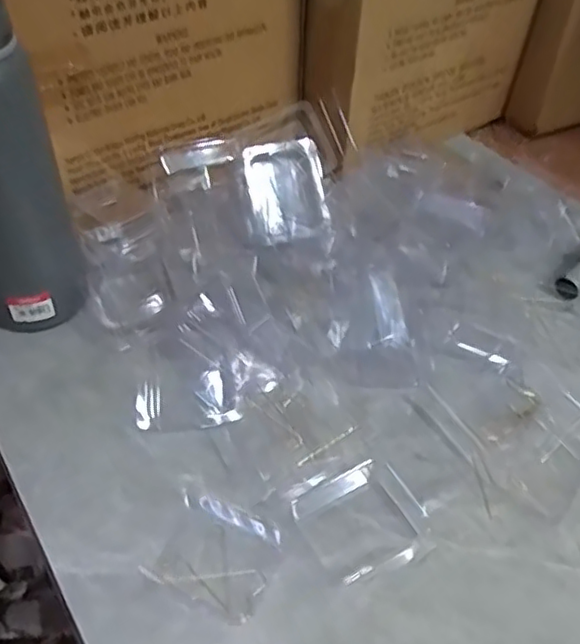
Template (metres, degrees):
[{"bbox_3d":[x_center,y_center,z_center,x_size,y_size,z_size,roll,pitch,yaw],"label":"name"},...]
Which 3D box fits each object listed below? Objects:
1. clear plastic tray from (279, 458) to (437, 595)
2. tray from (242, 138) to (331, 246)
[{"bbox_3d":[0.046,0.125,0.408,0.076,0.011,0.074,-22,52,-22],"label":"clear plastic tray"},{"bbox_3d":[-0.002,-0.122,0.601,0.078,0.089,0.040,-13,21,-9],"label":"tray"}]

